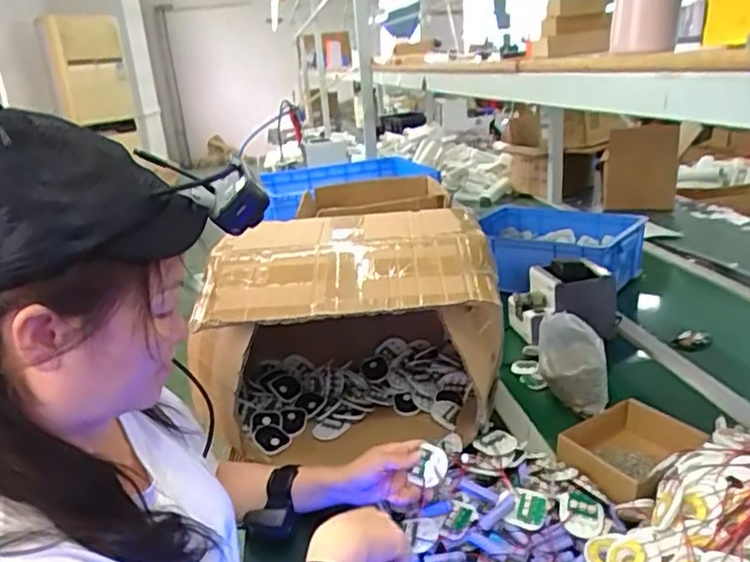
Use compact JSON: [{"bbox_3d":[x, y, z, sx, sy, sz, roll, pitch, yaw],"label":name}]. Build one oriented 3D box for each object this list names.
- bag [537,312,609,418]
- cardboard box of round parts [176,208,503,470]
[{"bbox_3d":[0.338,0.142,1.064,0.119,0.152,0.080,5,21,26],"label":"bag"},{"bbox_3d":[-0.030,0.077,0.997,0.415,0.299,0.331,-4,19,2],"label":"cardboard box of round parts"}]

